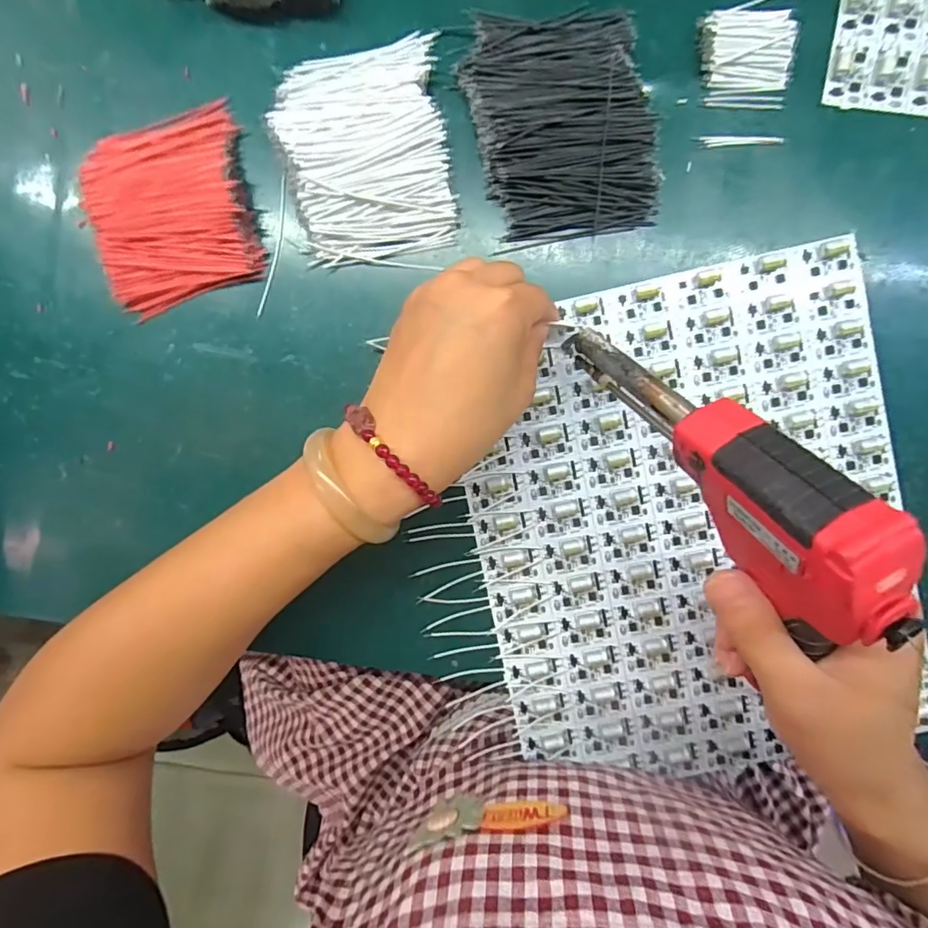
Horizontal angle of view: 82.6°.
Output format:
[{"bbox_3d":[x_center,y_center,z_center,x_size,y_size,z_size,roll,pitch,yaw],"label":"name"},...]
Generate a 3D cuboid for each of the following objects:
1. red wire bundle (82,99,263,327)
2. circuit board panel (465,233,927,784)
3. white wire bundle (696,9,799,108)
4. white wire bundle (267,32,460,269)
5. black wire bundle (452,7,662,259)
[{"bbox_3d":[-0.169,-0.147,0.303,0.089,0.019,0.105,-10,93,3],"label":"red wire bundle"},{"bbox_3d":[0.130,0.038,0.308,0.242,0.007,0.285,-12,92,4],"label":"circuit board panel"},{"bbox_3d":[0.154,-0.223,0.289,0.049,0.011,0.048,0,94,3],"label":"white wire bundle"},{"bbox_3d":[-0.055,-0.177,0.296,0.089,0.021,0.113,-9,93,3],"label":"white wire bundle"},{"bbox_3d":[0.054,-0.190,0.292,0.094,0.019,0.122,-11,93,3],"label":"black wire bundle"}]

